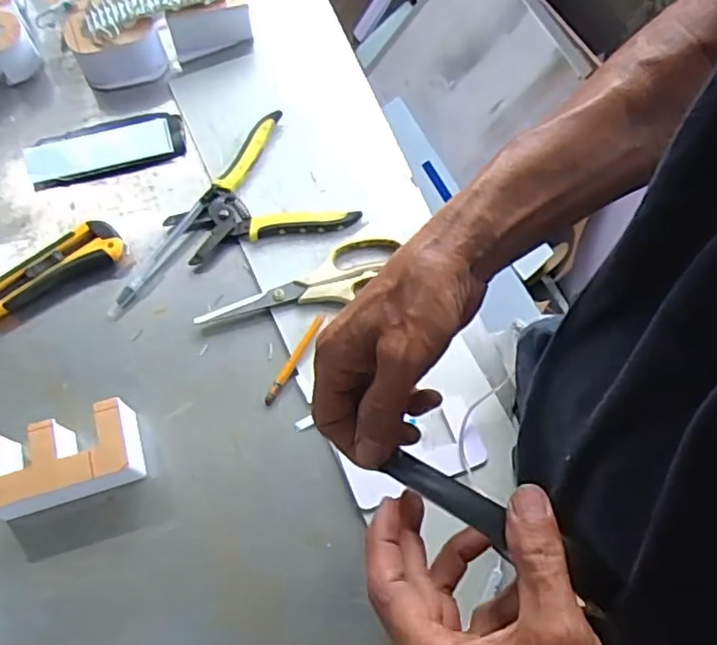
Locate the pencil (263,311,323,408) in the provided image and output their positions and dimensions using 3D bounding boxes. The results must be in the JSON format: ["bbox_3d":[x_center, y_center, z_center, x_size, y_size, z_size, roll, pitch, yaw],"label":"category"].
[{"bbox_3d":[-0.054,0.030,0.527,0.010,0.011,0.085,28,69,12],"label":"pencil"}]

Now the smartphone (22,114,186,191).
[{"bbox_3d":[-0.243,-0.169,0.608,0.146,0.012,0.059,-17,67,-7],"label":"smartphone"}]

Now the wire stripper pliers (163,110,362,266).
[{"bbox_3d":[-0.101,-0.114,0.585,0.148,0.014,0.137,-29,69,-12],"label":"wire stripper pliers"}]

